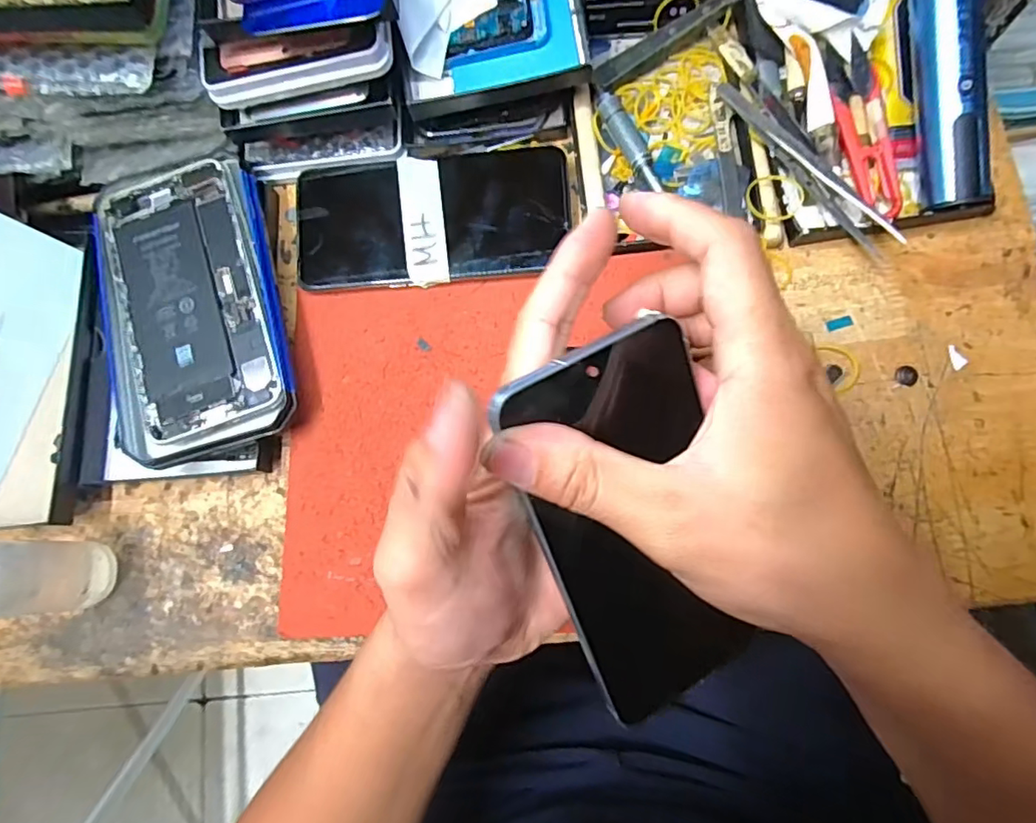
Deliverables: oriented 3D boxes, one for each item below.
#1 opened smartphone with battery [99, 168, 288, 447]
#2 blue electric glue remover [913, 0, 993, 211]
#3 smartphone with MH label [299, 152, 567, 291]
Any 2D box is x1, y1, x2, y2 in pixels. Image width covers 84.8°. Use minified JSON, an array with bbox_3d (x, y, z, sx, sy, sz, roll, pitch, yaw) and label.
[{"bbox_3d":[-0.183,-0.066,0.316,0.078,0.005,0.156,-18,79,-1],"label":"opened smartphone with battery"},{"bbox_3d":[0.217,-0.189,0.284,0.024,0.021,0.167,-9,98,2],"label":"blue electric glue remover"},{"bbox_3d":[-0.050,-0.111,0.328,0.156,0.012,0.072,-2,79,5],"label":"smartphone with MH label"}]

